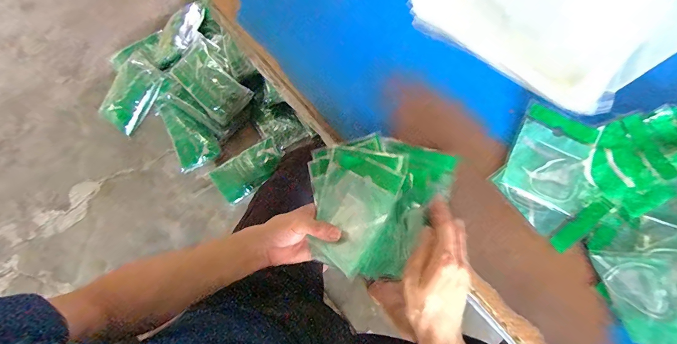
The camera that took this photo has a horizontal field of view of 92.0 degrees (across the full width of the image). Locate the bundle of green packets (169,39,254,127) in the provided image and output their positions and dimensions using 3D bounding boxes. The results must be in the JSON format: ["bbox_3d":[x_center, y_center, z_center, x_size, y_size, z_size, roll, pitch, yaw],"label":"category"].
[{"bbox_3d":[-0.450,-0.311,1.152,0.260,0.089,0.152,41,76,10],"label":"bundle of green packets"}]

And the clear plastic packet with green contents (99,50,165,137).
[{"bbox_3d":[-0.774,-0.294,1.220,0.182,0.040,0.274,30,91,6],"label":"clear plastic packet with green contents"}]

